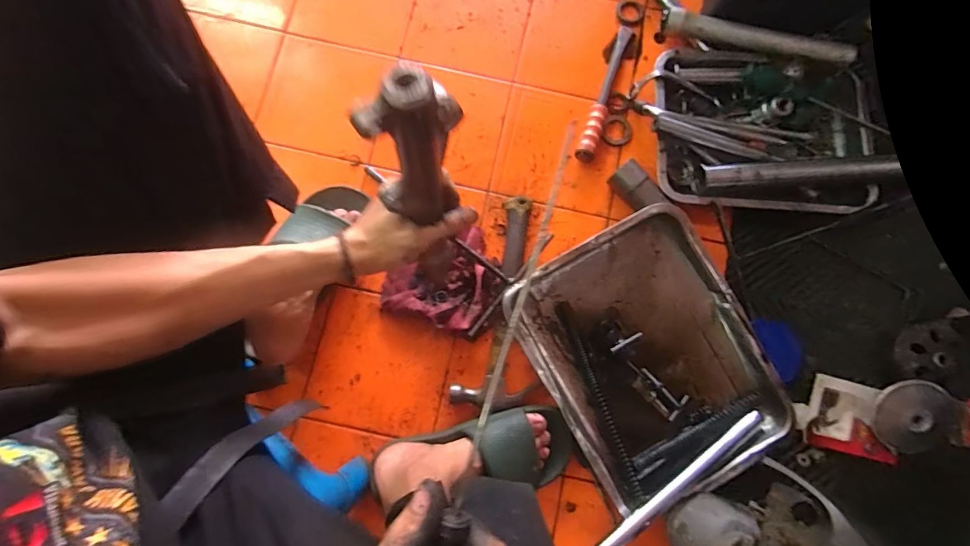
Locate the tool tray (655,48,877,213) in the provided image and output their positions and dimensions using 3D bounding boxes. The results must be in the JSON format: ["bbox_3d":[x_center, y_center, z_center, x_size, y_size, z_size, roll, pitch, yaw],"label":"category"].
[{"bbox_3d":[0.442,-0.231,0.687,0.369,0.070,0.266,3,80,-1],"label":"tool tray"}]

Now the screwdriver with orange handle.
[{"bbox_3d":[0.203,-0.308,0.709,0.029,0.031,0.261,20,80,2],"label":"screwdriver with orange handle"}]

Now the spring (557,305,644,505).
[{"bbox_3d":[0.168,0.186,0.627,0.019,0.014,0.297,-20,81,-5],"label":"spring"}]

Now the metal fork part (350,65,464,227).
[{"bbox_3d":[-0.052,-0.088,0.334,0.064,0.161,0.037,-2,67,-2],"label":"metal fork part"}]

